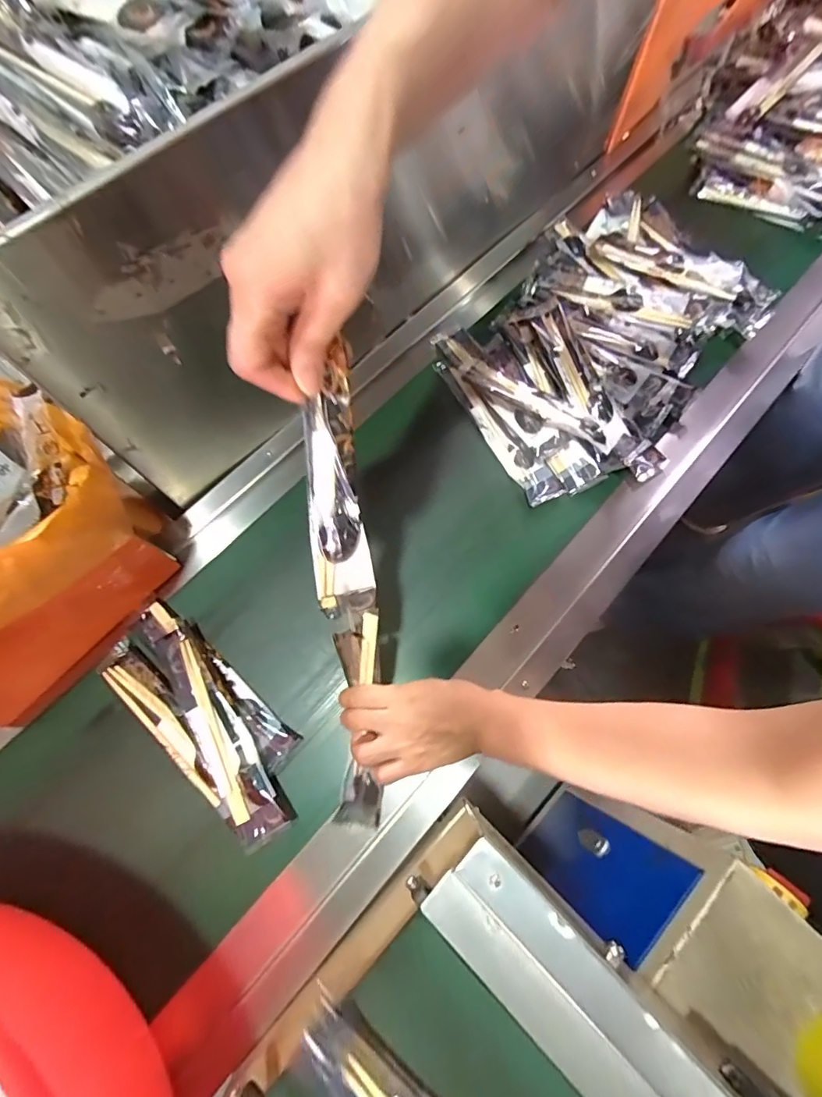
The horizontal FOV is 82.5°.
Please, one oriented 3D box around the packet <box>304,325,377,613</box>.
[{"bbox_3d":[-0.050,-0.032,0.323,0.039,0.197,0.020,2,33,2],"label":"packet"}]

